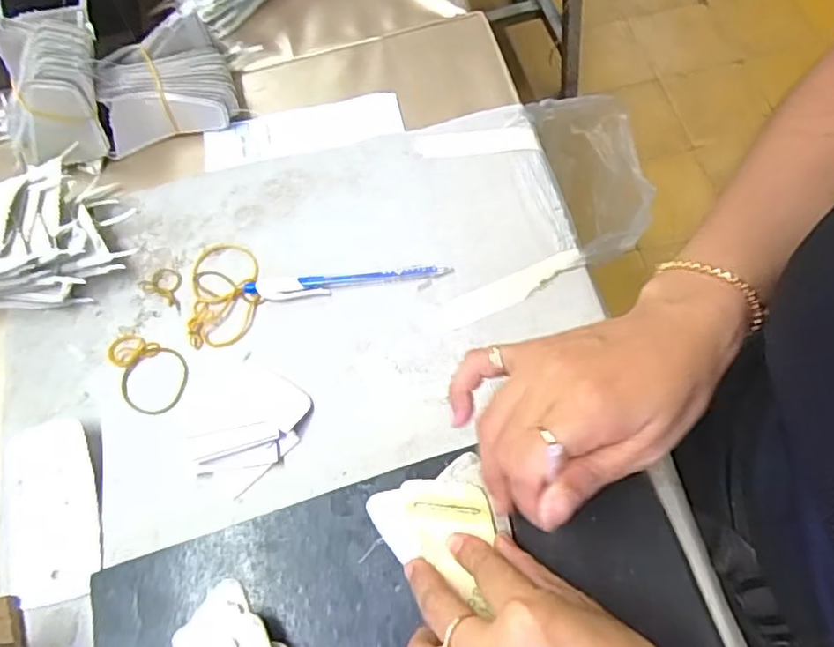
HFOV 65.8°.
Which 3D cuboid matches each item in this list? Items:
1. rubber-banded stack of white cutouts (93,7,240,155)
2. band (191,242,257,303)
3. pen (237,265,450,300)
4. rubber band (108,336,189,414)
[{"bbox_3d":[-0.188,-0.178,0.482,0.094,0.058,0.065,-14,66,-3],"label":"rubber-banded stack of white cutouts"},{"bbox_3d":[-0.134,-0.036,0.445,0.047,0.004,0.044,-1,66,3],"label":"band"},{"bbox_3d":[-0.048,-0.028,0.430,0.139,0.010,0.013,-6,66,1],"label":"pen"},{"bbox_3d":[-0.173,0.029,0.418,0.043,0.004,0.062,-28,67,-9],"label":"rubber band"}]

